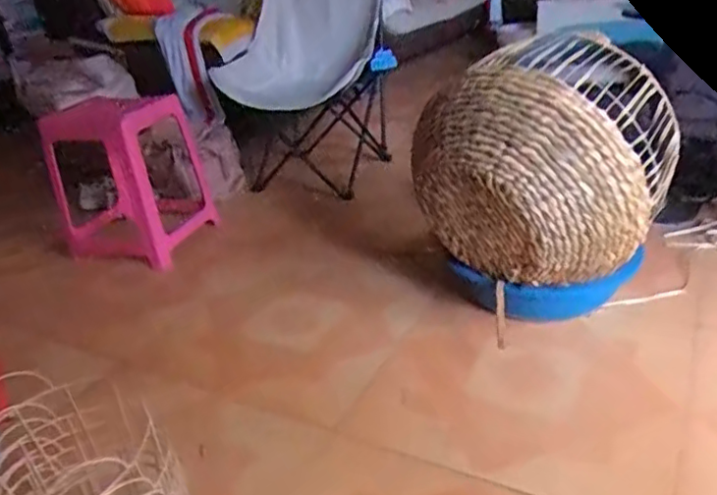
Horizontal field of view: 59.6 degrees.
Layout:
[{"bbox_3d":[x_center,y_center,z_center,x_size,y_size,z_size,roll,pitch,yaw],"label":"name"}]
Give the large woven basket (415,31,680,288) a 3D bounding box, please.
[{"bbox_3d":[0.388,-0.180,1.328,0.369,0.429,0.448,-28,35,-34],"label":"large woven basket"}]

